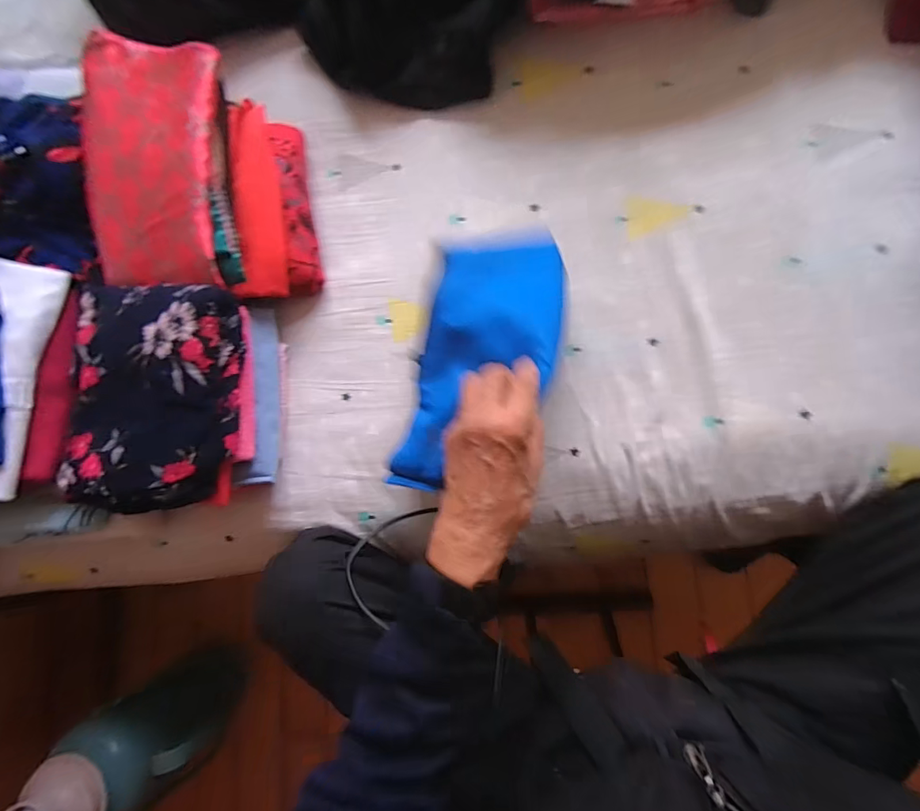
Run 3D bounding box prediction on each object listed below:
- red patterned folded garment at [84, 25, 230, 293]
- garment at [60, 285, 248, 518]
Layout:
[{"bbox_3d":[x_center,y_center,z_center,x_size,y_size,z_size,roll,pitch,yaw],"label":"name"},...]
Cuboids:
[{"bbox_3d":[-0.336,-0.261,0.491,0.154,0.036,0.282,-1,84,5],"label":"red patterned folded garment"},{"bbox_3d":[-0.324,-0.011,0.472,0.170,0.041,0.229,2,84,6],"label":"garment"}]

